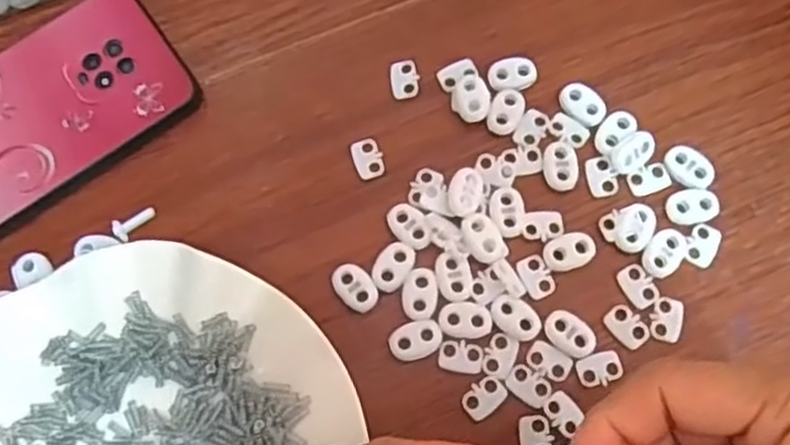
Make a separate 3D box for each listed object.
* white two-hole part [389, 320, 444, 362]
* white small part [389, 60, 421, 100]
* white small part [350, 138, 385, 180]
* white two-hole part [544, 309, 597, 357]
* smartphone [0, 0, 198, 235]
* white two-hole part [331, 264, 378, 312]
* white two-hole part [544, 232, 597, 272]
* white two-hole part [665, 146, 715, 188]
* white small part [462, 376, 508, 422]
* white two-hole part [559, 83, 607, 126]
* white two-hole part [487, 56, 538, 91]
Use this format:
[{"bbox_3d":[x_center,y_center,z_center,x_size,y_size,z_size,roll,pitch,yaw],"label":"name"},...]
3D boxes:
[{"bbox_3d":[0.009,0.050,0.312,0.023,0.004,0.016,-15,75,-3],"label":"white two-hole part"},{"bbox_3d":[0.005,-0.068,0.347,0.014,0.004,0.019,-5,75,-1],"label":"white small part"},{"bbox_3d":[-0.013,-0.030,0.338,0.013,0.004,0.020,-16,75,-3],"label":"white small part"},{"bbox_3d":[0.075,0.047,0.312,0.023,0.004,0.015,38,79,10],"label":"white two-hole part"},{"bbox_3d":[-0.178,-0.042,0.342,0.162,0.013,0.077,-37,78,-9],"label":"smartphone"},{"bbox_3d":[-0.017,0.028,0.318,0.015,0.004,0.023,-40,78,-9],"label":"white two-hole part"},{"bbox_3d":[0.077,0.013,0.322,0.022,0.004,0.016,-18,75,-4],"label":"white two-hole part"},{"bbox_3d":[0.132,-0.025,0.331,0.015,0.007,0.022,-40,78,-9],"label":"white two-hole part"},{"bbox_3d":[0.037,0.073,0.307,0.019,0.004,0.013,-38,78,-9],"label":"white small part"},{"bbox_3d":[0.087,-0.055,0.340,0.023,0.005,0.015,43,80,11],"label":"white two-hole part"},{"bbox_3d":[0.055,-0.070,0.345,0.022,0.005,0.016,-5,75,-1],"label":"white two-hole part"}]

